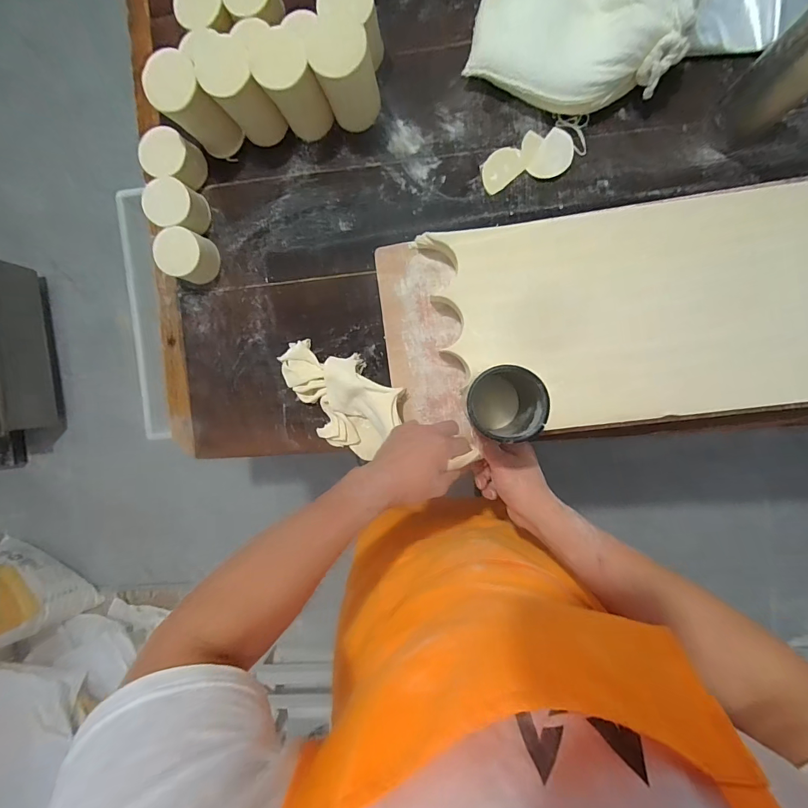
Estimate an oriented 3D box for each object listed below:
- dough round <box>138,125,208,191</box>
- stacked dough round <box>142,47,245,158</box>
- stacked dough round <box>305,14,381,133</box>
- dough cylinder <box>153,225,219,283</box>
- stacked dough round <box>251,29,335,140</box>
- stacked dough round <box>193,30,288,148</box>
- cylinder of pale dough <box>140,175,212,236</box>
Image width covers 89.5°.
[{"bbox_3d":[-0.343,-0.364,0.610,0.070,0.055,0.071,33,96,4],"label":"dough round"},{"bbox_3d":[-0.291,-0.410,0.569,0.066,0.121,0.069,0,93,7],"label":"stacked dough round"},{"bbox_3d":[-0.075,-0.428,0.538,0.089,0.120,0.082,-13,92,7],"label":"stacked dough round"},{"bbox_3d":[-0.324,-0.221,0.609,0.058,0.071,0.068,19,95,5],"label":"dough cylinder"},{"bbox_3d":[-0.149,-0.430,0.555,0.067,0.121,0.072,0,93,7],"label":"stacked dough round"},{"bbox_3d":[-0.225,-0.430,0.563,0.064,0.120,0.081,-30,90,7],"label":"stacked dough round"},{"bbox_3d":[-0.343,-0.298,0.616,0.074,0.051,0.069,0,93,7],"label":"cylinder of pale dough"}]

